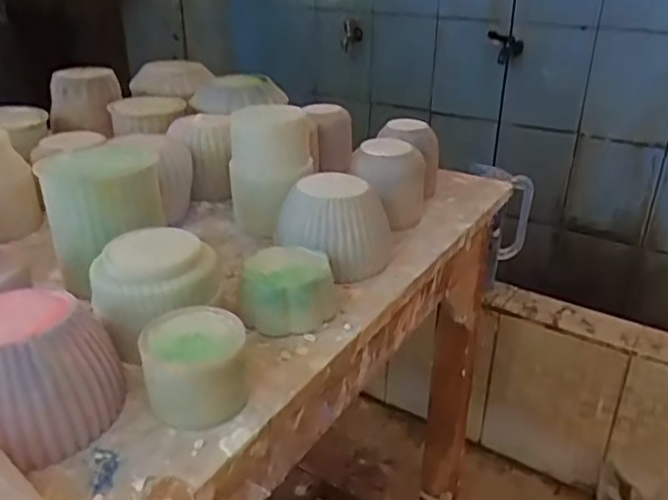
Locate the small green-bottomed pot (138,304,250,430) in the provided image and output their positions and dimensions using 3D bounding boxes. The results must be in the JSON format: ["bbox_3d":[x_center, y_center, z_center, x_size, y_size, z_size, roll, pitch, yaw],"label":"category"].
[{"bbox_3d":[-0.088,0.074,0.392,0.062,0.048,0.063,-3,26,-6],"label":"small green-bottomed pot"}]

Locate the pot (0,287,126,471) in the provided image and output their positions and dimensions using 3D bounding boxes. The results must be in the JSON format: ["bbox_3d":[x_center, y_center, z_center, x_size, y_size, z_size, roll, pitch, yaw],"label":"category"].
[{"bbox_3d":[-0.181,0.074,0.364,0.082,0.072,0.084,0,26,0],"label":"pot"}]

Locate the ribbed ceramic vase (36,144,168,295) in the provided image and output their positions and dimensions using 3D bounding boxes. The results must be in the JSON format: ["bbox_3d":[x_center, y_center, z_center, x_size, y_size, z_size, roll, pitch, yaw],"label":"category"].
[{"bbox_3d":[-0.183,-0.032,0.510,0.075,0.101,0.087,8,27,16],"label":"ribbed ceramic vase"}]

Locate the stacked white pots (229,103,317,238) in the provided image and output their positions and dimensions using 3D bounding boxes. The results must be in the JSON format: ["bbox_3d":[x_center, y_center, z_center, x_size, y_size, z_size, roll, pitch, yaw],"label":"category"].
[{"bbox_3d":[-0.059,-0.085,0.631,0.074,0.115,0.093,6,27,12],"label":"stacked white pots"}]

